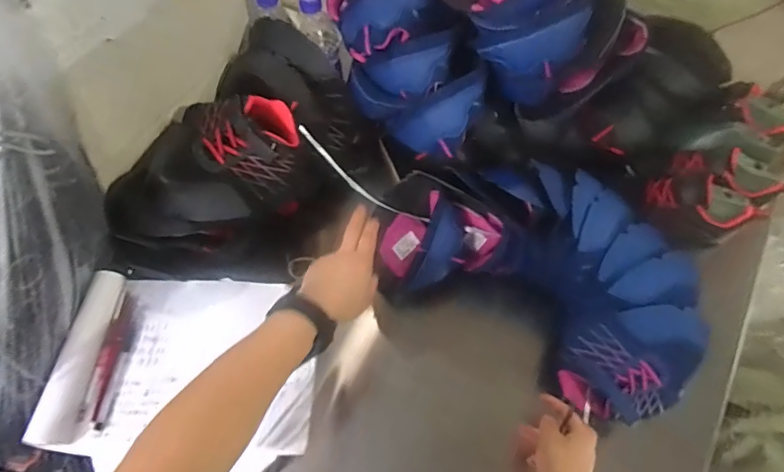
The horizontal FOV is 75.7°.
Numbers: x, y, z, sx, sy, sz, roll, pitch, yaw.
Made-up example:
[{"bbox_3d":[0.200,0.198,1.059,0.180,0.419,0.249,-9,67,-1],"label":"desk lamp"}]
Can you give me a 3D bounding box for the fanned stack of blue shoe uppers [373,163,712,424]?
[{"bbox_3d":[0.257,0.063,0.617,0.184,0.113,0.285,-16,60,-8],"label":"fanned stack of blue shoe uppers"}]

